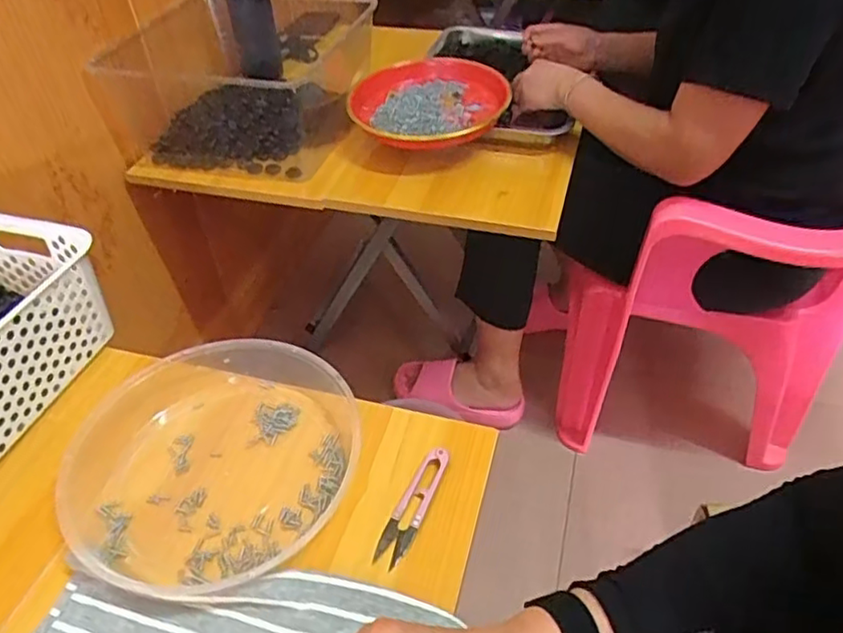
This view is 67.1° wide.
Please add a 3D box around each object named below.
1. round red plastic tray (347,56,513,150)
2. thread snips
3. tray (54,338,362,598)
[{"bbox_3d":[0.010,-0.296,0.881,0.210,0.044,0.200,-1,44,1],"label":"round red plastic tray"},{"bbox_3d":[-0.007,0.145,0.492,0.022,0.015,0.100,16,47,19],"label":"thread snips"},{"bbox_3d":[-0.166,0.113,0.514,0.202,0.045,0.218,-1,44,1],"label":"tray"}]

